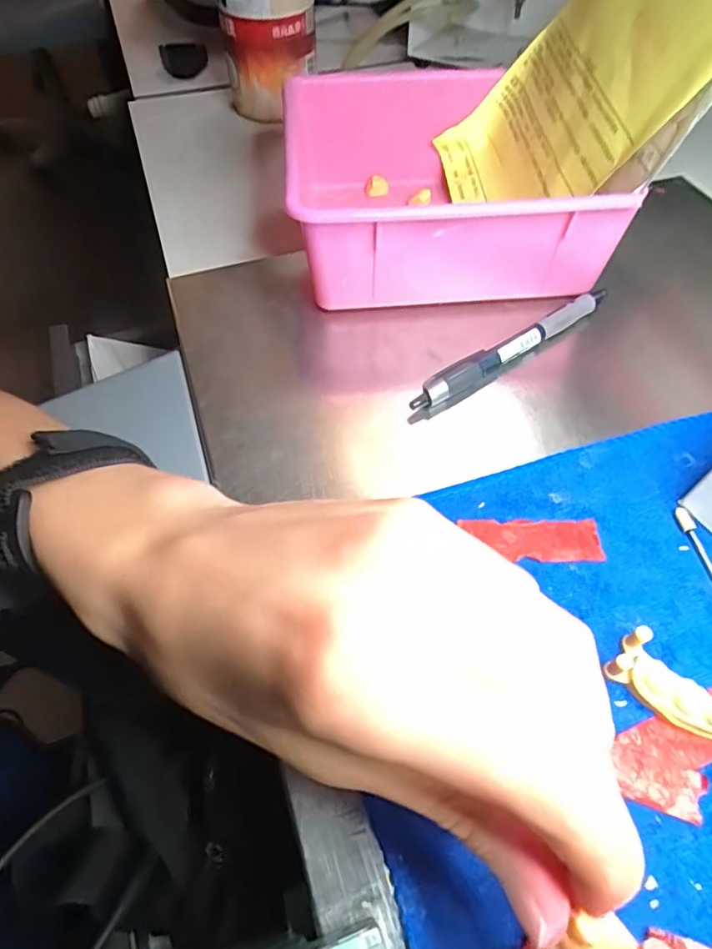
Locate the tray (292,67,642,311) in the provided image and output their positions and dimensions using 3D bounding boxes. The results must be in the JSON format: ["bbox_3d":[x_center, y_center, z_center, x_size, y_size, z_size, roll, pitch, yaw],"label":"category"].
[{"bbox_3d":[0.045,-0.175,0.321,0.164,0.066,0.159,-6,58,-3],"label":"tray"}]

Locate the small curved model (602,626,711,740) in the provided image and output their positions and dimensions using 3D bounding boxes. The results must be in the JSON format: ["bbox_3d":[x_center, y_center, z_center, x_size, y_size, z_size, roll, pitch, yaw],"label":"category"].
[{"bbox_3d":[0.118,0.078,0.195,0.054,0.016,0.020,36,64,20],"label":"small curved model"}]

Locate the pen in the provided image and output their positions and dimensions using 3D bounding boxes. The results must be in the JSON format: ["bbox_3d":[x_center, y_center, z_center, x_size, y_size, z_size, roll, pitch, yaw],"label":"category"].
[{"bbox_3d":[0.082,-0.068,0.290,0.133,0.011,0.014,-30,63,-18],"label":"pen"}]

